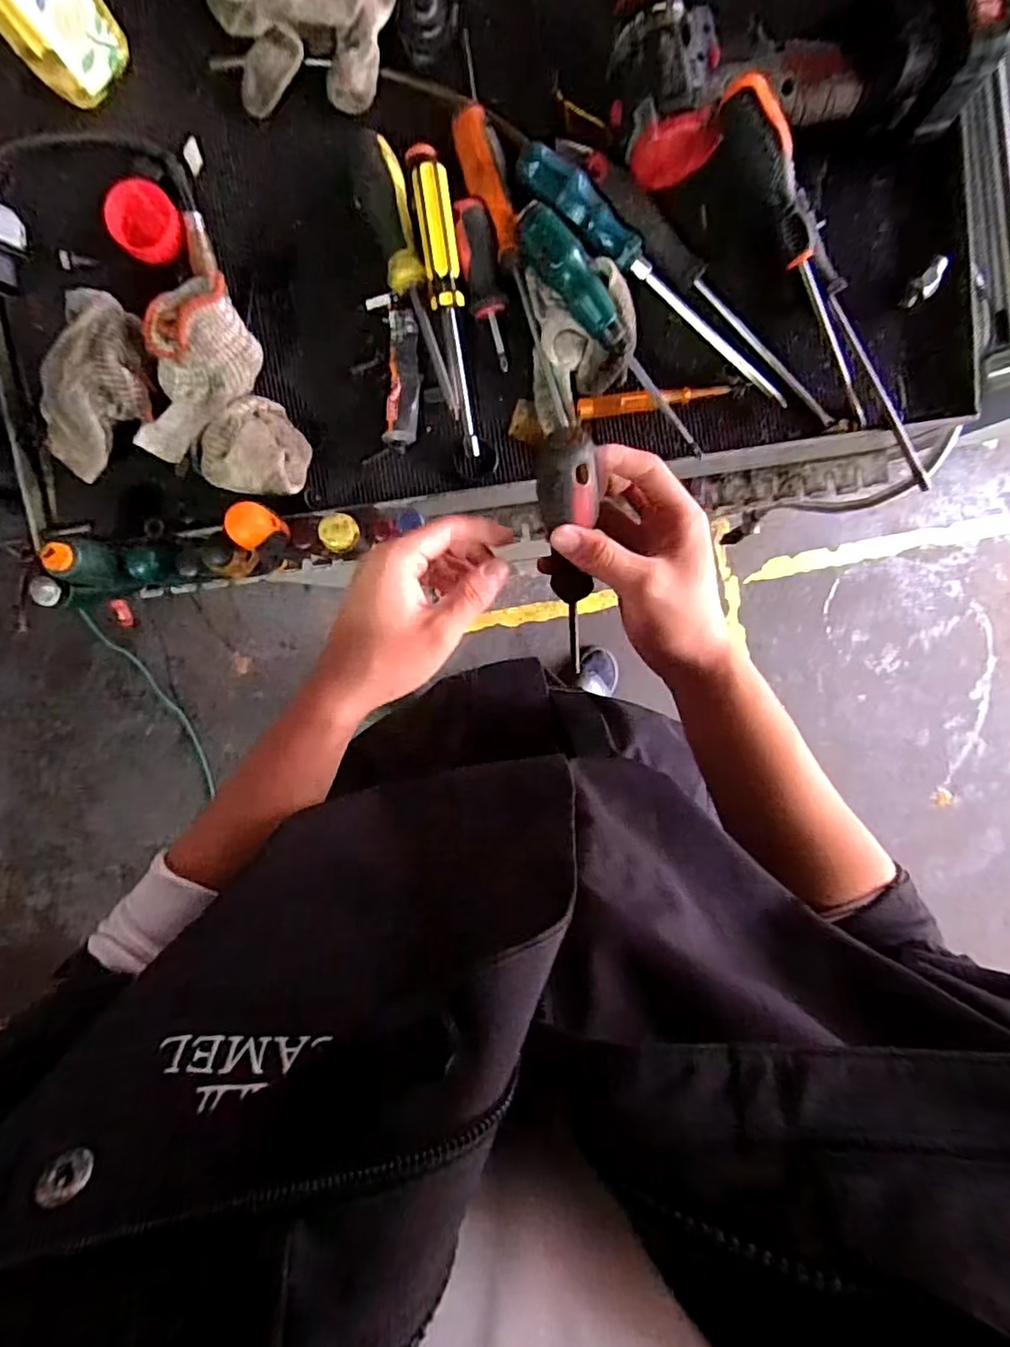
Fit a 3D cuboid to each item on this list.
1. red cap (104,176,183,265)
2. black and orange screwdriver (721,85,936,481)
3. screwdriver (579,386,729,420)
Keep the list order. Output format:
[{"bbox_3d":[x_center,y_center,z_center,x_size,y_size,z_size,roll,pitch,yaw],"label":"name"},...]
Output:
[{"bbox_3d":[-0.252,-0.318,0.425,0.048,0.018,0.048,2,114,-3],"label":"red cap"},{"bbox_3d":[0.225,-0.258,0.412,0.034,0.035,0.277,-37,108,2],"label":"black and orange screwdriver"},{"bbox_3d":[0.110,-0.200,0.441,0.112,0.013,0.015,-8,96,-1],"label":"screwdriver"}]

